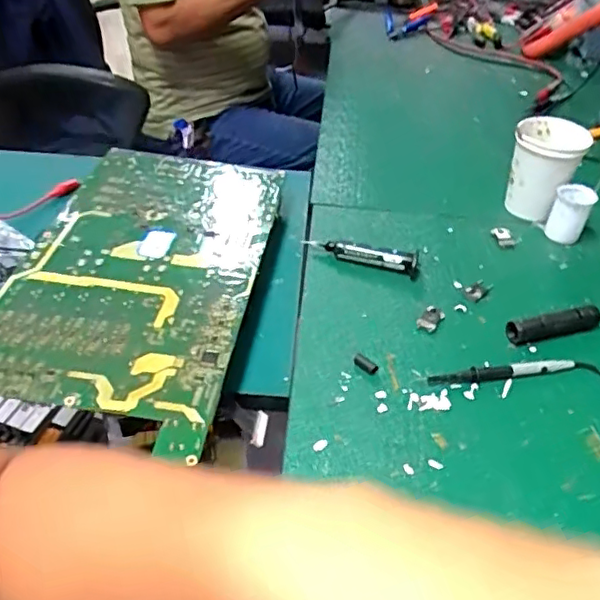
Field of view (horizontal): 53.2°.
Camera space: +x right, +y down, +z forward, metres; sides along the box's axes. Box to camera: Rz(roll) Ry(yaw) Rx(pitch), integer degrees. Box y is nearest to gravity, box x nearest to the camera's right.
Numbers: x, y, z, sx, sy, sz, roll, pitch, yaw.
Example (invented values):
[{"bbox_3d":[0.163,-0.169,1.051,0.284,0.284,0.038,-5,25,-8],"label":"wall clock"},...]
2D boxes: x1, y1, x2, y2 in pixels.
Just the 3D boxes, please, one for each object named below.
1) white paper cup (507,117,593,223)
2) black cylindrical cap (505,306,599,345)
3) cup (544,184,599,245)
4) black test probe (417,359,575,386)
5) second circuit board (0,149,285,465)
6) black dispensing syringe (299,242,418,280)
[{"bbox_3d":[0.264,-0.142,0.653,0.075,0.087,0.072,26,47,24],"label":"white paper cup"},{"bbox_3d":[0.221,0.022,0.519,0.089,0.016,0.018,-10,43,-13],"label":"black cylindrical cap"},{"bbox_3d":[0.277,-0.087,0.617,0.035,0.054,0.032,1,42,-1],"label":"cup"},{"bbox_3d":[0.160,0.058,0.481,0.128,0.010,0.012,-7,43,-9],"label":"black test probe"},{"bbox_3d":[-0.135,-0.029,0.523,0.194,0.015,0.347,7,42,3],"label":"second circuit board"},{"bbox_3d":[0.059,-0.047,0.582,0.113,0.021,0.022,14,43,13],"label":"black dispensing syringe"}]

